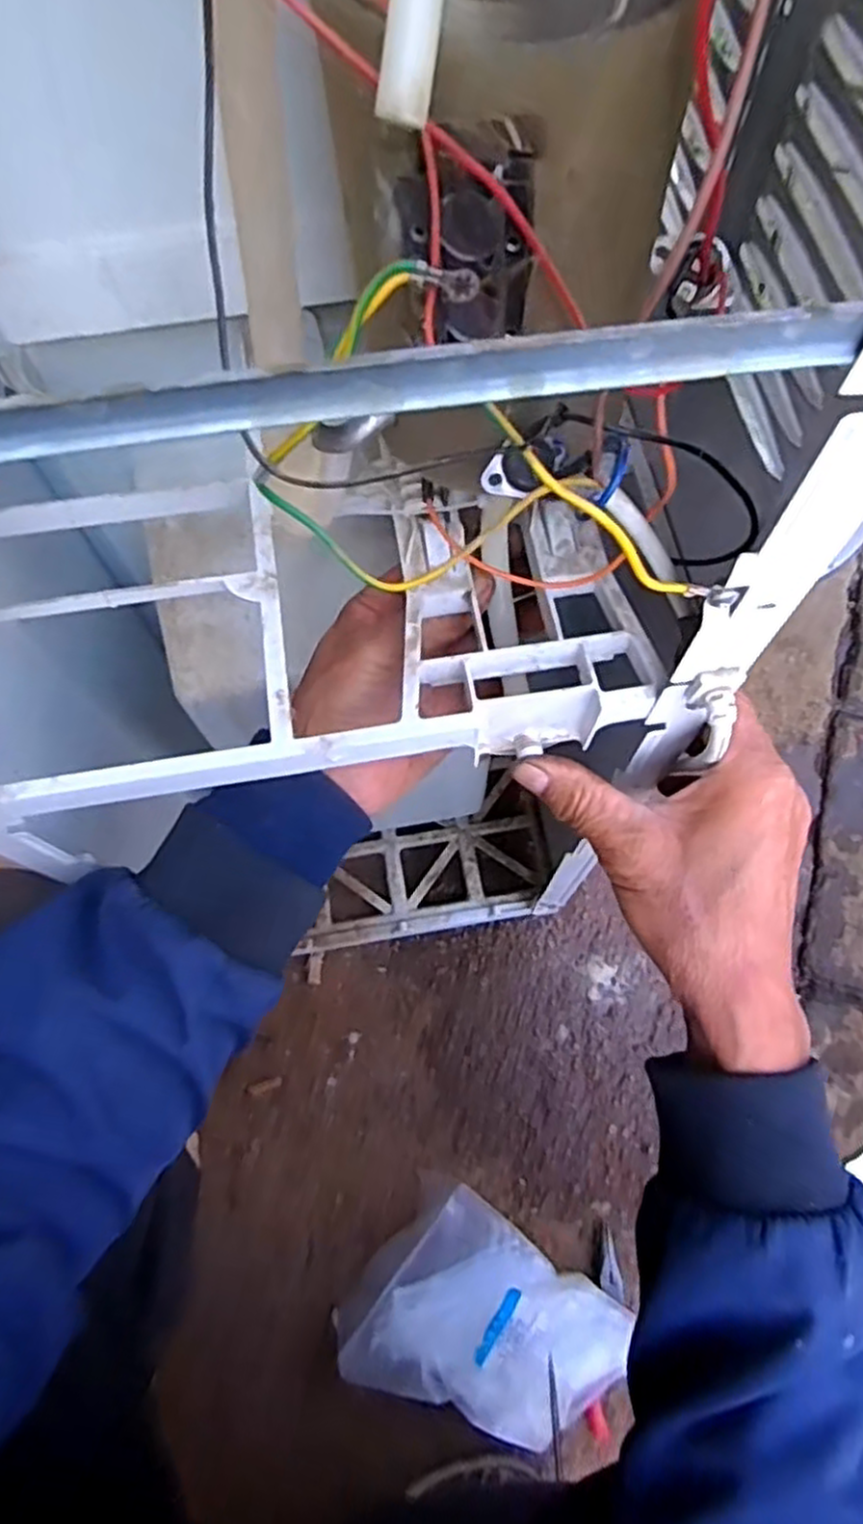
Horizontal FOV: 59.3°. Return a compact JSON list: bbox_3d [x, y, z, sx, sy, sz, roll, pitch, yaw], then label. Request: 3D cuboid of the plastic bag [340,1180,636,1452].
[{"bbox_3d":[0.033,0.452,0.608,0.182,0.044,0.153,32,72,13],"label":"plastic bag"}]

